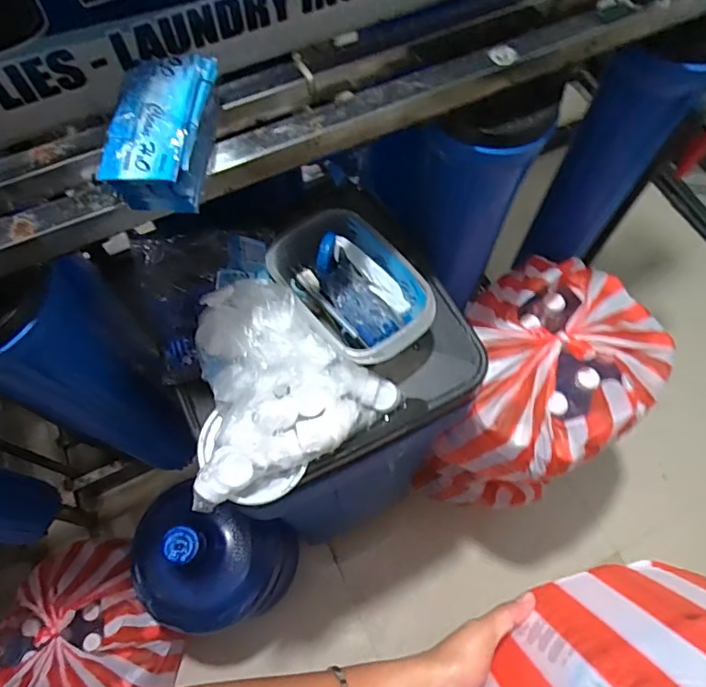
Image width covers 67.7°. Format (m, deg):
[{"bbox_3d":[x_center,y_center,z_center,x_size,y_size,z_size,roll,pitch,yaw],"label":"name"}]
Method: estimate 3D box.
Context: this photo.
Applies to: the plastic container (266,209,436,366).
[{"bbox_3d":[-0.002,-0.059,0.561,0.117,0.059,0.179,-34,69,-14],"label":"plastic container"}]

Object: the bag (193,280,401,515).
[{"bbox_3d":[-0.091,0.039,0.523,0.212,0.081,0.183,-35,69,-14],"label":"bag"}]

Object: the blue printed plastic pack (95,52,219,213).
[{"bbox_3d":[-0.130,-0.149,0.366,0.063,0.039,0.120,2,65,2],"label":"blue printed plastic pack"}]

